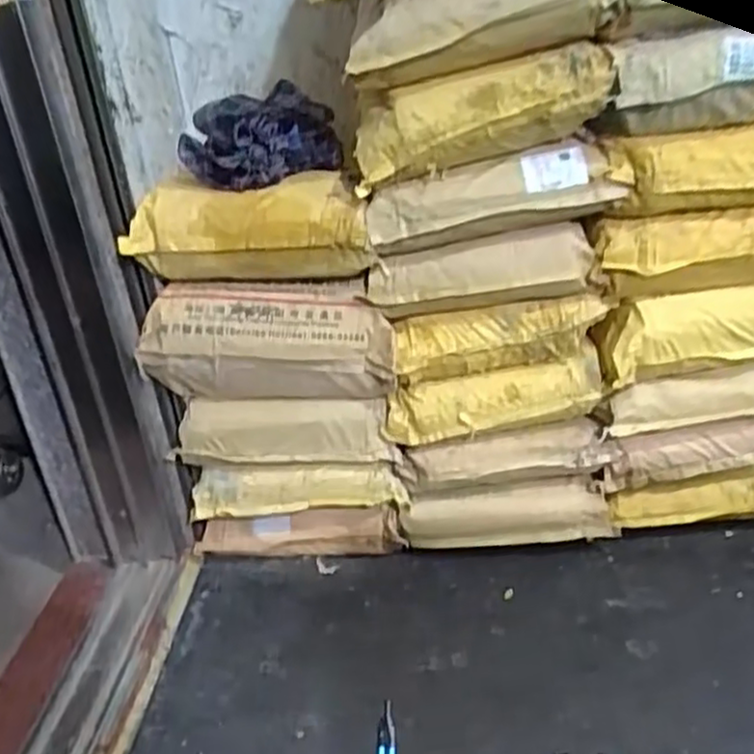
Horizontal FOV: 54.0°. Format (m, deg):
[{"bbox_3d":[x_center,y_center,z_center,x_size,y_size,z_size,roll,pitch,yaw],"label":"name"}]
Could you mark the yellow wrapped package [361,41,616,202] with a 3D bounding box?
[{"bbox_3d":[0.170,-0.446,1.257,0.418,0.165,0.198,-5,26,3],"label":"yellow wrapped package"}]

